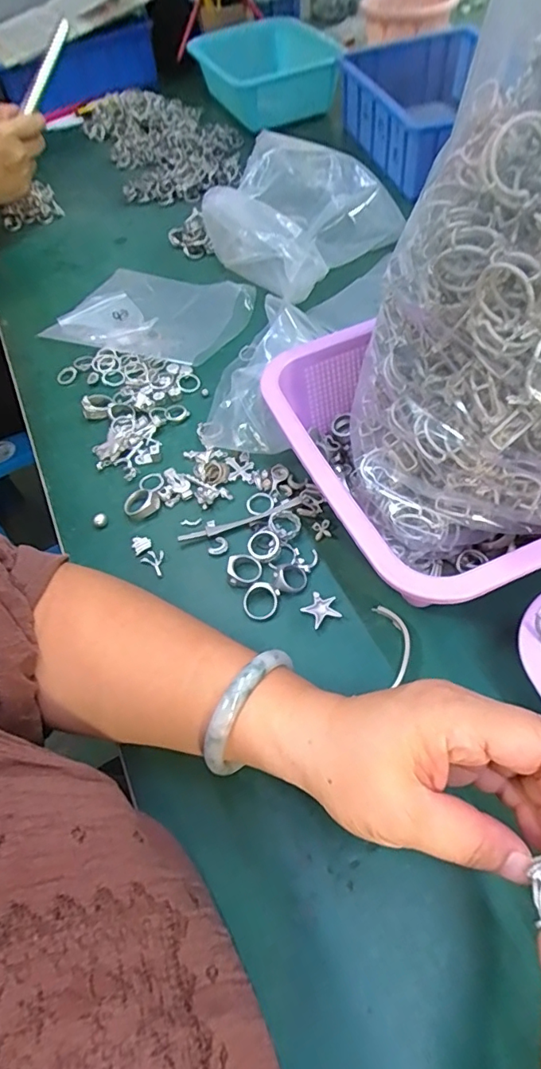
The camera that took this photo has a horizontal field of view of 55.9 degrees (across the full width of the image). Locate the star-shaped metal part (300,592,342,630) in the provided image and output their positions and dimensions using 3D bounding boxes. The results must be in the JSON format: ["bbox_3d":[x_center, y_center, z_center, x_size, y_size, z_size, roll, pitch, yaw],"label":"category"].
[{"bbox_3d":[0.033,0.049,0.341,0.023,0.004,0.022,-25,57,-9],"label":"star-shaped metal part"}]

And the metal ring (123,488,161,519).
[{"bbox_3d":[-0.103,-0.025,0.403,0.027,0.011,0.026,-3,56,5],"label":"metal ring"}]

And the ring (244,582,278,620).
[{"bbox_3d":[-0.007,0.046,0.347,0.024,0.004,0.024,-2,76,6],"label":"ring"}]

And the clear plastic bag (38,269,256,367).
[{"bbox_3d":[-0.129,-0.240,0.545,0.200,0.029,0.149,19,61,19],"label":"clear plastic bag"}]

